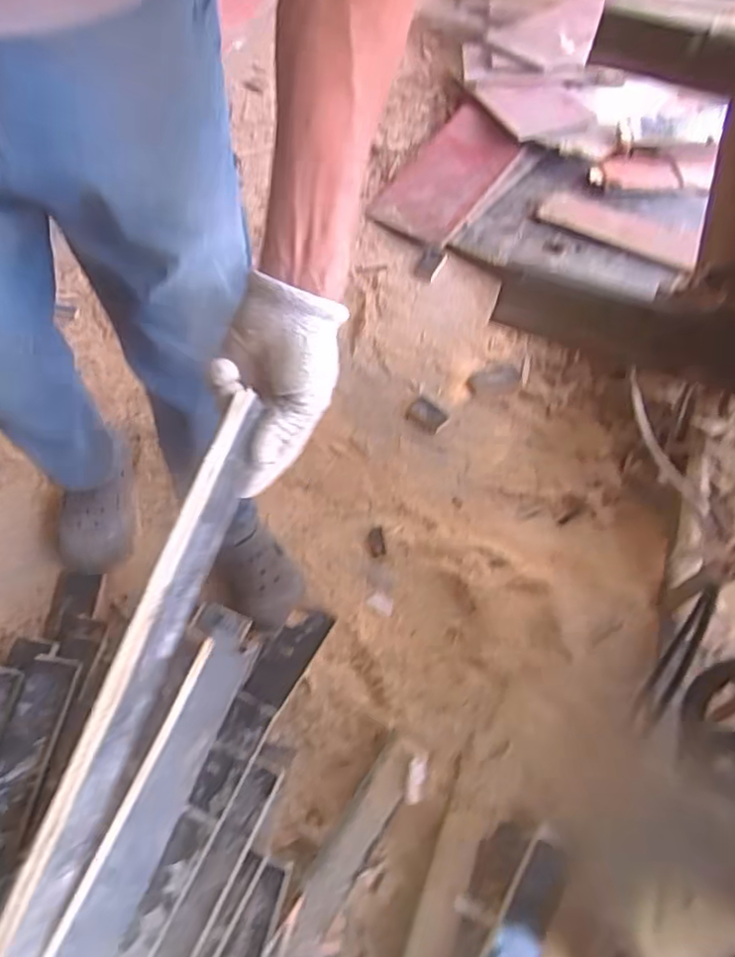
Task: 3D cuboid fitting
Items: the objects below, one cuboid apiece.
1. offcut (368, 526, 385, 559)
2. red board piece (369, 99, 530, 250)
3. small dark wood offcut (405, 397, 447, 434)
[{"bbox_3d":[0.016,0.119,1.198,0.031,0.011,0.062,-2,62,-4],"label":"offcut"},{"bbox_3d":[0.221,-0.809,1.692,0.261,0.012,0.432,37,82,26],"label":"red board piece"},{"bbox_3d":[0.125,-0.135,1.350,0.079,0.012,0.069,38,66,16],"label":"small dark wood offcut"}]

